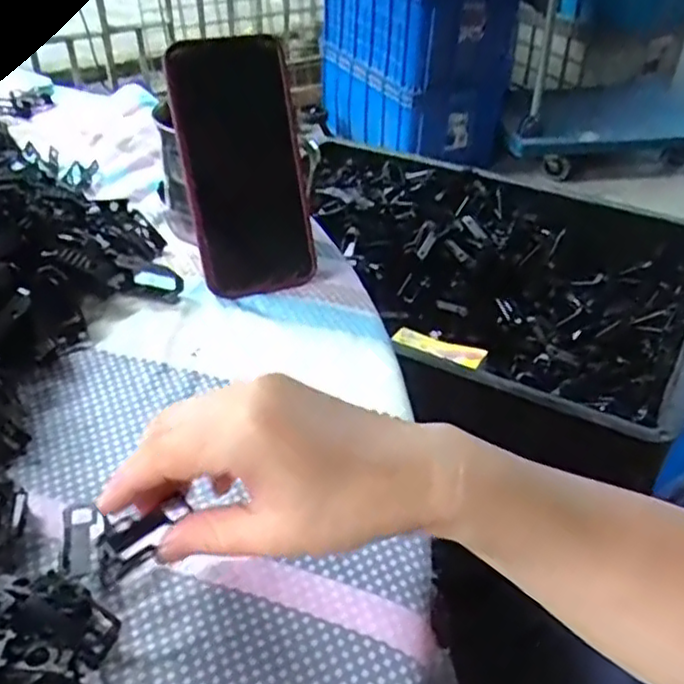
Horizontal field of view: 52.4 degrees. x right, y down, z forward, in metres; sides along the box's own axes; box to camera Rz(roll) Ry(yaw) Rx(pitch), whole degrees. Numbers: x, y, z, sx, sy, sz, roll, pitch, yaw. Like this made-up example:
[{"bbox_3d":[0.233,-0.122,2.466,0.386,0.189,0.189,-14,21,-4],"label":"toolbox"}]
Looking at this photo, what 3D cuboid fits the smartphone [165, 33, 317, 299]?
[{"bbox_3d":[-0.063,-0.112,0.447,0.074,0.158,0.007,-11,10,-10],"label":"smartphone"}]

